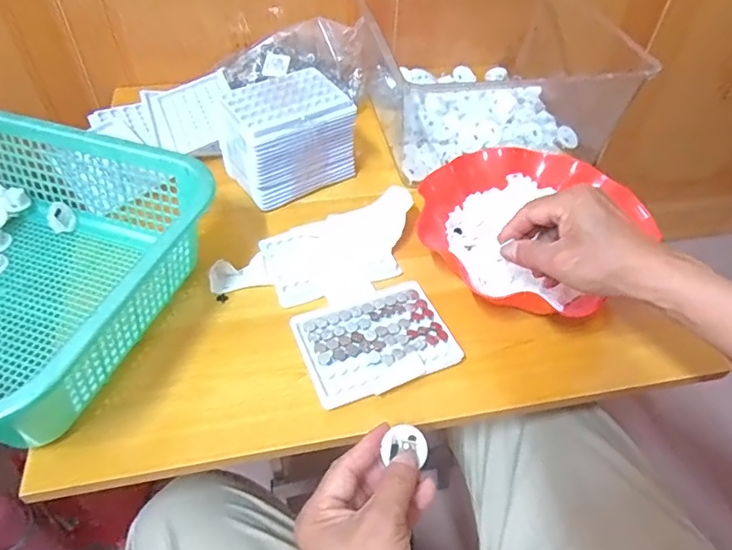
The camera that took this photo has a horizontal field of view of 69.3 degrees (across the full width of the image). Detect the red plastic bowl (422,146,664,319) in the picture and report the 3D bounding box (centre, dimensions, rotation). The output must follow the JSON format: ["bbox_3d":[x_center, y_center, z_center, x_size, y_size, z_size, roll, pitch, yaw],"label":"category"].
[{"bbox_3d":[0.171,-0.055,0.555,0.210,0.058,0.186,24,52,17],"label":"red plastic bowl"}]

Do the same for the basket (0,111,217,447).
[{"bbox_3d":[-0.360,-0.014,0.477,0.384,0.118,0.289,17,50,11],"label":"basket"}]

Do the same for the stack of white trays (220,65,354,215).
[{"bbox_3d":[-0.090,-0.158,0.610,0.133,0.103,0.088,-23,54,-22],"label":"stack of white trays"}]

